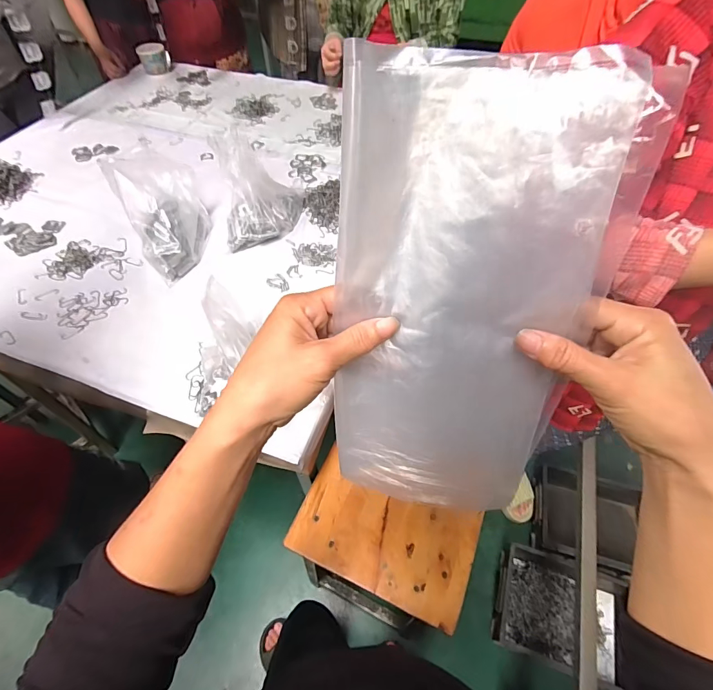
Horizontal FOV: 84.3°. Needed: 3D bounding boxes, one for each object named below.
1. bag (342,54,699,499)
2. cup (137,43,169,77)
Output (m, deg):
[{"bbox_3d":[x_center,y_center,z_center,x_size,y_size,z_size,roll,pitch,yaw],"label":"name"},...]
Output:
[{"bbox_3d":[0.062,-0.007,0.247,0.146,0.286,0.016,8,29,10],"label":"bag"},{"bbox_3d":[-0.696,-0.980,1.354,0.087,0.071,0.082,-18,55,-11],"label":"cup"}]

